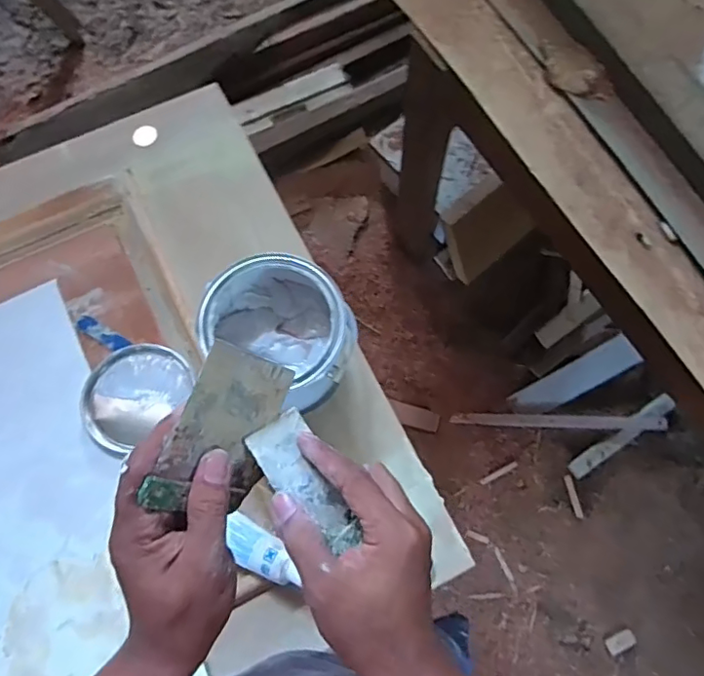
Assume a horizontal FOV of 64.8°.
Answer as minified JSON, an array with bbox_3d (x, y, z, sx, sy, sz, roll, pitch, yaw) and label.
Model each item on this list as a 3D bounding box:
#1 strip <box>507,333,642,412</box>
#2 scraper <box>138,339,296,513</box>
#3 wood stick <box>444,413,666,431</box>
[{"bbox_3d":[0.575,0.107,1.437,0.327,0.033,0.086,-30,66,6],"label":"strip"},{"bbox_3d":[-0.079,0.062,0.357,0.005,0.081,0.105,21,84,39],"label":"scraper"},{"bbox_3d":[0.526,0.211,1.411,0.526,0.021,0.034,2,74,0],"label":"wood stick"}]

